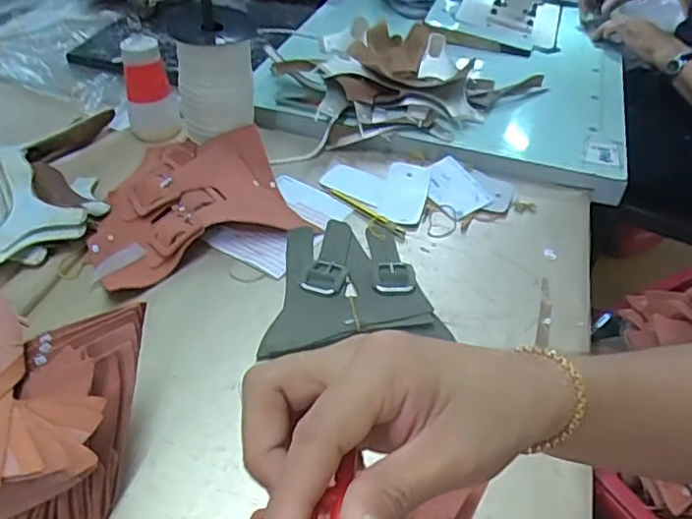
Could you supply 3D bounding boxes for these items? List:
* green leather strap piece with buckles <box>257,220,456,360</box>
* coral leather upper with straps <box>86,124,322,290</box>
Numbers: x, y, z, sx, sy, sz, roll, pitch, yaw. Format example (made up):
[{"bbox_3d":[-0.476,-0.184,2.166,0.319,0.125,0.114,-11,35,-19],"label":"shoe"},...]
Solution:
[{"bbox_3d":[-0.006,0.016,0.618,0.164,0.014,0.164,-6,43,-10],"label":"green leather strap piece with buckles"},{"bbox_3d":[-0.184,-0.074,0.681,0.225,0.043,0.199,-20,47,-23],"label":"coral leather upper with straps"}]

